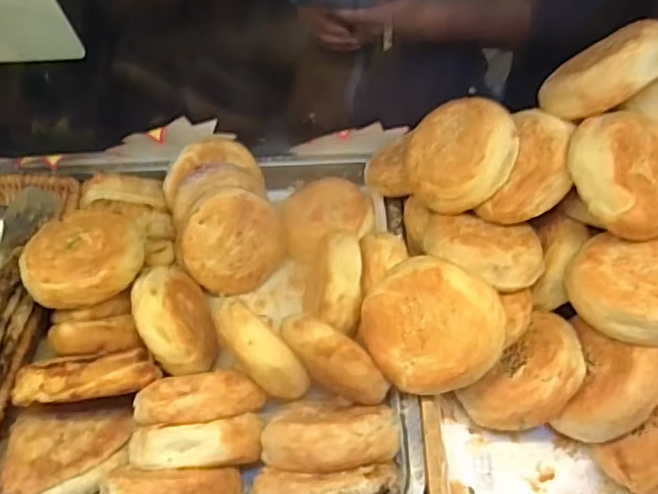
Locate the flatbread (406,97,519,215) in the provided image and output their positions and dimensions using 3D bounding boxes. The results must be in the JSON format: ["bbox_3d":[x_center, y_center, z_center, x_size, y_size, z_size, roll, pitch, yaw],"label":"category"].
[{"bbox_3d":[0.107,-0.075,0.497,0.098,0.034,0.094,2,74,43],"label":"flatbread"}]

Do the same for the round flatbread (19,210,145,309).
[{"bbox_3d":[-0.209,0.008,0.500,0.099,0.038,0.094,-3,49,4],"label":"round flatbread"}]

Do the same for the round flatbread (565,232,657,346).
[{"bbox_3d":[0.227,0.034,0.439,0.090,0.043,0.087,-3,50,4],"label":"round flatbread"}]

